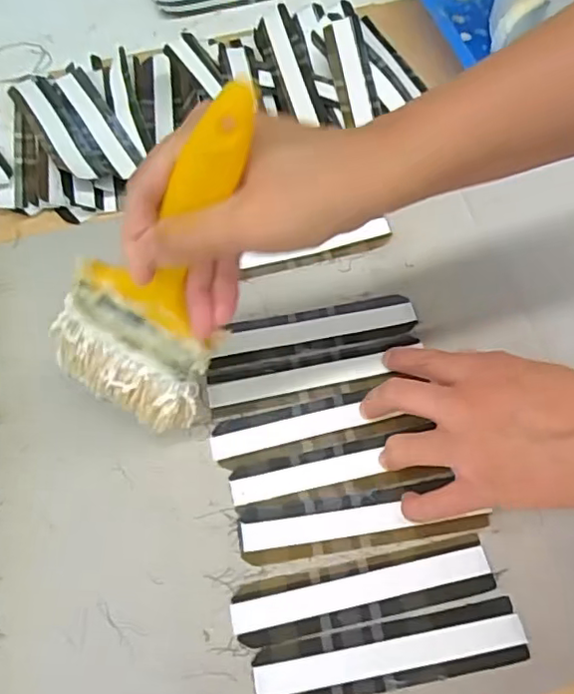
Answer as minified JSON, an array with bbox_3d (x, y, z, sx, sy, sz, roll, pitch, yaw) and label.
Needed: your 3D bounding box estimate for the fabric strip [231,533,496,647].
[{"bbox_3d":[0.041,0.133,0.334,0.141,0.004,0.029,-11,63,-5],"label":"fabric strip"}]

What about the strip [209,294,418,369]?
[{"bbox_3d":[0.018,-0.012,0.418,0.138,0.004,0.032,-10,63,-4],"label":"strip"}]

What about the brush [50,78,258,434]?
[{"bbox_3d":[-0.066,-0.036,0.288,0.083,0.193,0.013,25,41,1],"label":"brush"}]

